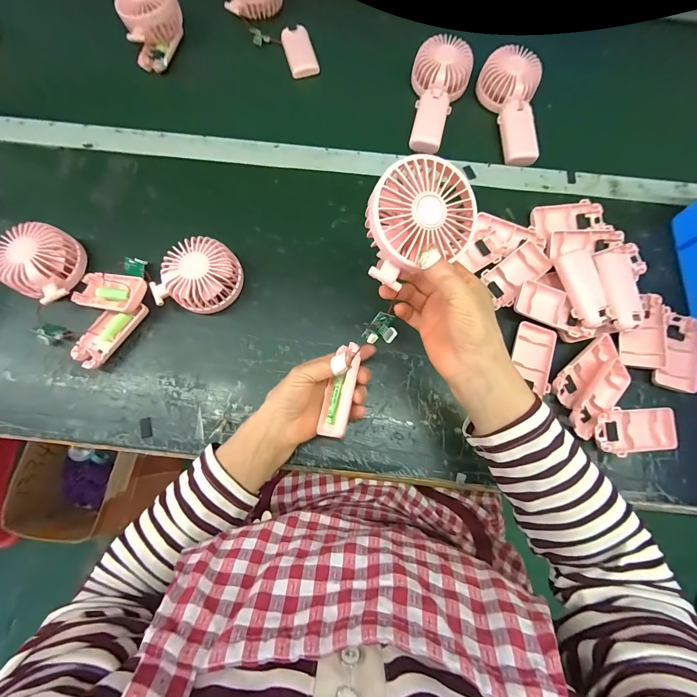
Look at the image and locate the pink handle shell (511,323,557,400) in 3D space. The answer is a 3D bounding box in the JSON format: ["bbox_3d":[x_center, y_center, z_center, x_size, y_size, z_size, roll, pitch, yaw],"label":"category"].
[{"bbox_3d":[0.222,0.011,0.393,0.045,0.011,0.082,17,76,3],"label":"pink handle shell"}]

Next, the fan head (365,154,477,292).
[{"bbox_3d":[0.058,-0.106,0.274,0.086,0.041,0.091,-7,98,-10],"label":"fan head"}]

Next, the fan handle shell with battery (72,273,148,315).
[{"bbox_3d":[-0.292,-0.068,0.397,0.093,0.019,0.045,9,75,18],"label":"fan handle shell with battery"}]

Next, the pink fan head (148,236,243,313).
[{"bbox_3d":[-0.180,-0.087,0.396,0.090,0.046,0.083,0,76,-1],"label":"pink fan head"}]

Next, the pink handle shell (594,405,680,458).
[{"bbox_3d":[0.326,0.093,0.371,0.094,0.026,0.049,-5,76,-2],"label":"pink handle shell"}]

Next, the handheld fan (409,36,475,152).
[{"bbox_3d":[0.134,-0.383,0.487,0.087,0.042,0.174,13,76,2],"label":"handheld fan"}]

